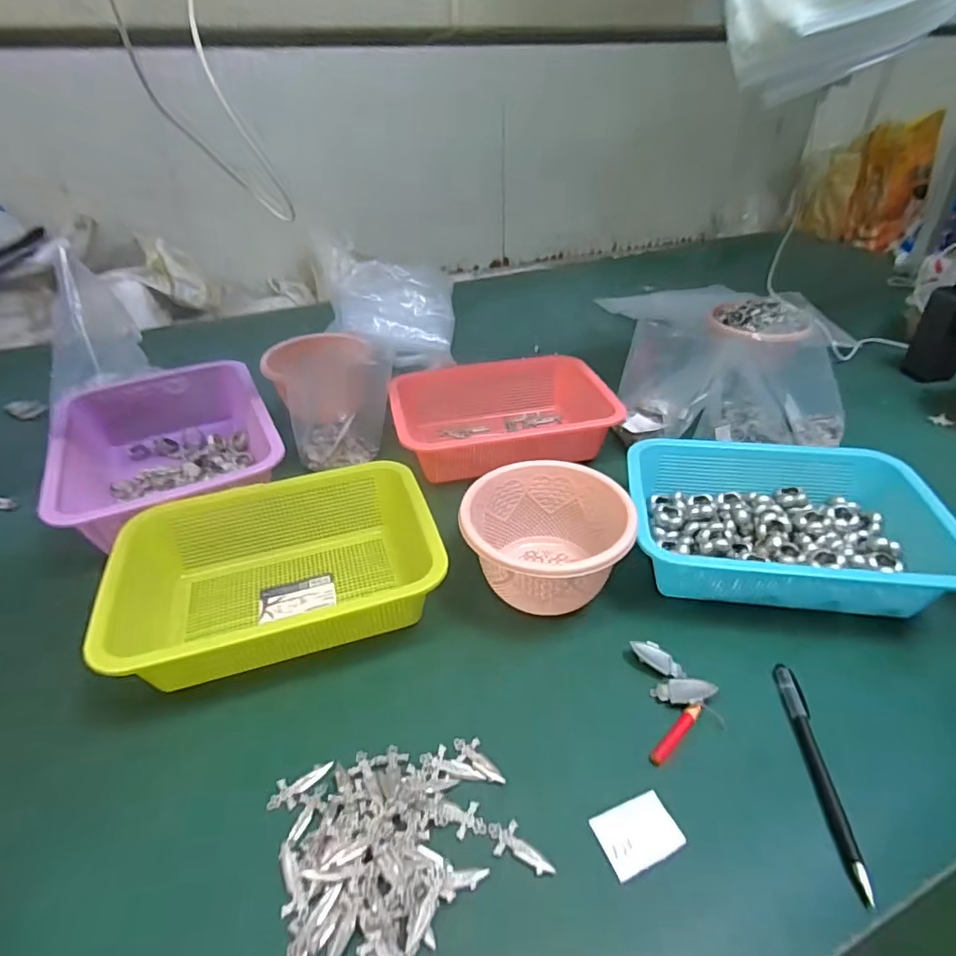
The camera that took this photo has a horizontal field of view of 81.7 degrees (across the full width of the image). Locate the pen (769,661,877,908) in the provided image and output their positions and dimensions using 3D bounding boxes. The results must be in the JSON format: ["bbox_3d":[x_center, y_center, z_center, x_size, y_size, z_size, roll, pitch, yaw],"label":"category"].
[{"bbox_3d":[0.231,0.195,0.374,0.014,0.009,0.150,3,36,5],"label":"pen"}]

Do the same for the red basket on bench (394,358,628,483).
[{"bbox_3d":[0.026,-0.080,0.715,0.263,0.079,0.185,-7,37,-9],"label":"red basket on bench"}]

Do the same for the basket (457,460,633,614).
[{"bbox_3d":[0.068,0.060,0.508,0.124,0.091,0.128,0,36,0],"label":"basket"}]

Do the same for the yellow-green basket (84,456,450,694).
[{"bbox_3d":[-0.175,0.092,0.509,0.270,0.099,0.182,-12,38,-15],"label":"yellow-green basket"}]

